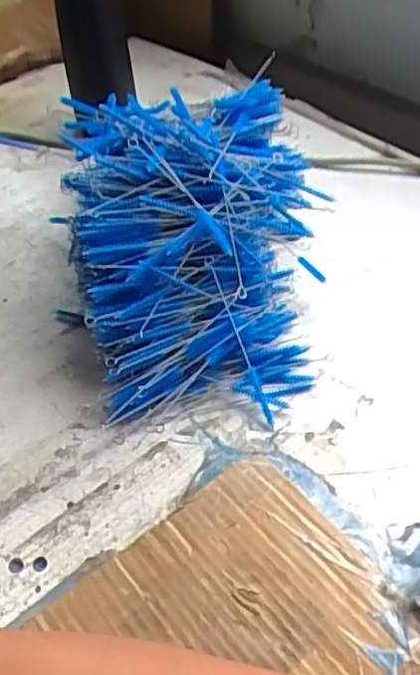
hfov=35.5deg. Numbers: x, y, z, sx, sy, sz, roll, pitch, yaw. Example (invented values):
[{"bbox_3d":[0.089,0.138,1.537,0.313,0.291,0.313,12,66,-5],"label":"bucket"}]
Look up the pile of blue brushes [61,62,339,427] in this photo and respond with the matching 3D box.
[{"bbox_3d":[-0.013,-0.074,0.494,0.186,0.135,0.239,-5,44,-1],"label":"pile of blue brushes"}]

